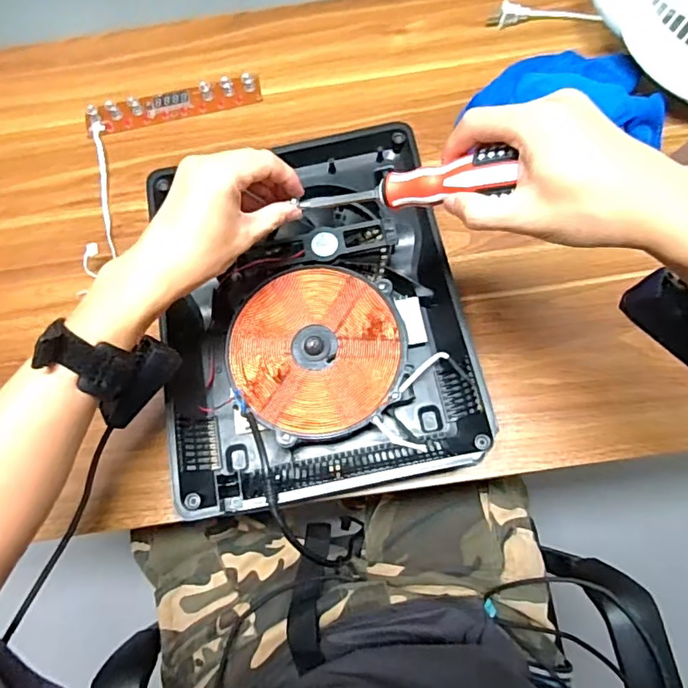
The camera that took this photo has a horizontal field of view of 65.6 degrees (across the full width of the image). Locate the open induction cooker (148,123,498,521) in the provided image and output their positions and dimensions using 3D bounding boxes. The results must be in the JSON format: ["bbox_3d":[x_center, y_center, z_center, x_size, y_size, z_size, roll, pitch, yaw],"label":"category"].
[{"bbox_3d":[-0.035,-0.035,0.506,0.268,0.050,0.343,-13,72,-2],"label":"open induction cooker"}]

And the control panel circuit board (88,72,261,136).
[{"bbox_3d":[-0.197,-0.283,0.627,0.200,0.017,0.032,-12,72,-1],"label":"control panel circuit board"}]

